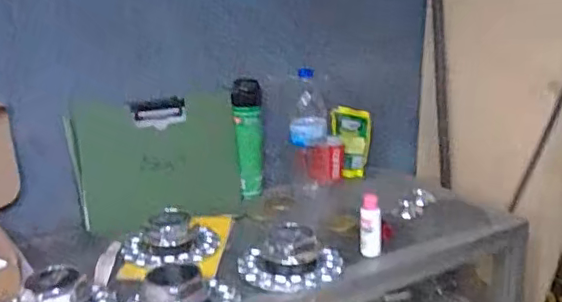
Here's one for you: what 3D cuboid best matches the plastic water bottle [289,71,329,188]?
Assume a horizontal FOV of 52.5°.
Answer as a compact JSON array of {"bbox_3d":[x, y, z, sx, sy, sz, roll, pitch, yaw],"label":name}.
[{"bbox_3d":[0.058,-0.046,1.188,0.073,0.244,0.068,1,19,4],"label":"plastic water bottle"}]

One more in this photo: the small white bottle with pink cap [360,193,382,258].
[{"bbox_3d":[0.148,0.122,0.940,0.036,0.097,0.034,3,19,8],"label":"small white bottle with pink cap"}]

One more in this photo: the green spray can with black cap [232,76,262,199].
[{"bbox_3d":[-0.071,-0.026,1.195,0.051,0.238,0.057,12,22,32],"label":"green spray can with black cap"}]

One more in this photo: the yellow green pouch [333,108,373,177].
[{"bbox_3d":[0.164,-0.020,1.331,0.090,0.162,0.024,3,9,-4],"label":"yellow green pouch"}]

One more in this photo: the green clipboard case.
[{"bbox_3d":[-0.238,0.022,1.123,0.322,0.255,0.041,-6,11,-28],"label":"green clipboard case"}]

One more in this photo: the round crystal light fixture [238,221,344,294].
[{"bbox_3d":[0.015,0.160,0.892,0.159,0.062,0.134,0,19,-1],"label":"round crystal light fixture"}]

